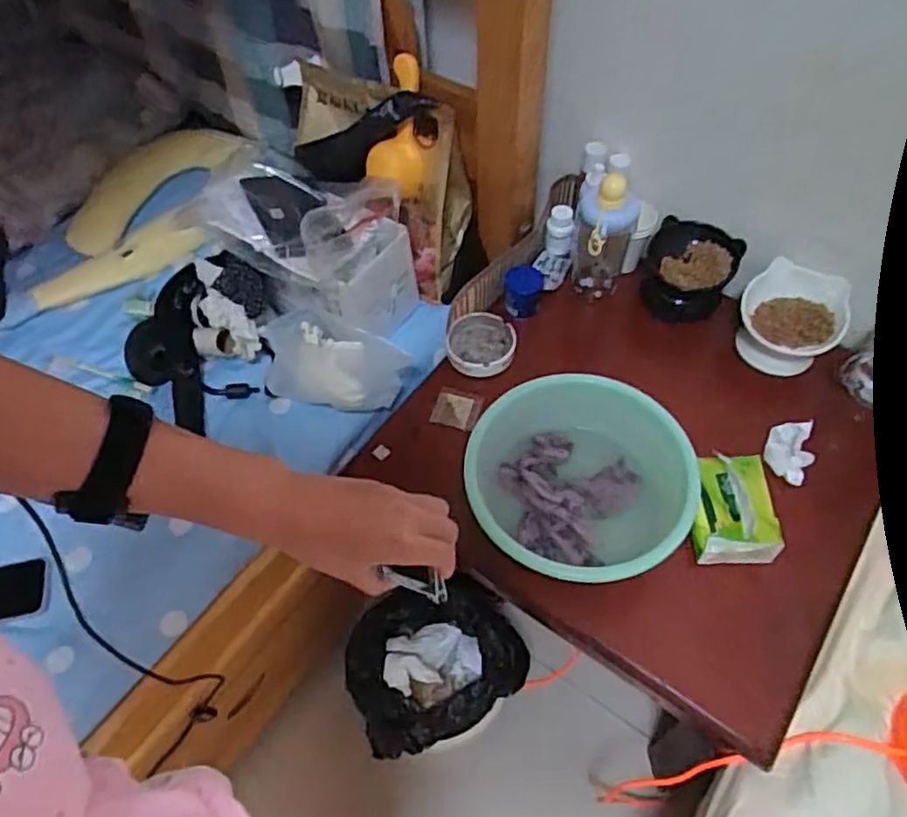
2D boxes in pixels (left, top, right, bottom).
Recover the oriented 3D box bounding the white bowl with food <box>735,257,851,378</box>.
[{"bbox_3d":[0.460,-0.123,0.936,0.129,0.083,0.114,27,61,20],"label":"white bowl with food"}]

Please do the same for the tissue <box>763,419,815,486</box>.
[{"bbox_3d":[0.426,0.051,0.863,0.053,0.016,0.086,19,59,16],"label":"tissue"}]

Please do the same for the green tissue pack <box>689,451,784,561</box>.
[{"bbox_3d":[0.327,0.117,0.798,0.091,0.061,0.121,6,56,7],"label":"green tissue pack"}]

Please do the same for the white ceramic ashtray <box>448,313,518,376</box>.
[{"bbox_3d":[0.038,-0.091,0.969,0.096,0.030,0.096,-2,55,2],"label":"white ceramic ashtray"}]

